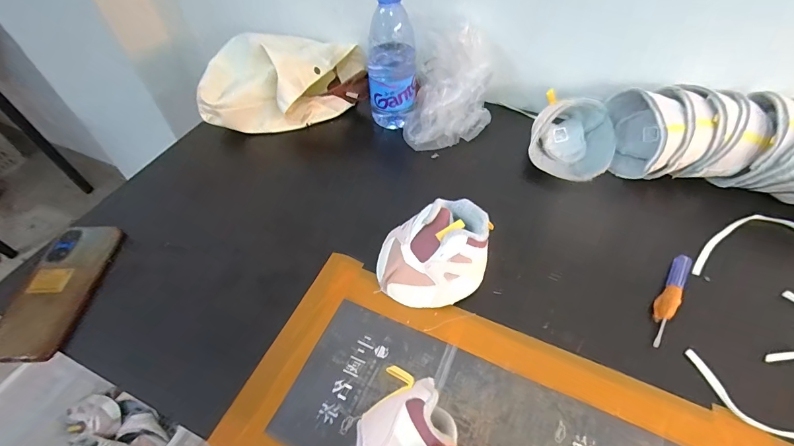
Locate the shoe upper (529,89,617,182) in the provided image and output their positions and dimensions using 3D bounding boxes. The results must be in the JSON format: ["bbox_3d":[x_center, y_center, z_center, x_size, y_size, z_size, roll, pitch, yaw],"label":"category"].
[{"bbox_3d":[0.248,-0.118,0.529,0.109,0.074,0.128,22,54,19],"label":"shoe upper"}]

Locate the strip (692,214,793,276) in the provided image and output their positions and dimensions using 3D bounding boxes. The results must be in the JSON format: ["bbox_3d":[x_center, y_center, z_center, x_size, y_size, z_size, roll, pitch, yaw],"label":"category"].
[{"bbox_3d":[0.405,0.020,0.442,0.161,0.011,0.056,-13,51,-6],"label":"strip"}]

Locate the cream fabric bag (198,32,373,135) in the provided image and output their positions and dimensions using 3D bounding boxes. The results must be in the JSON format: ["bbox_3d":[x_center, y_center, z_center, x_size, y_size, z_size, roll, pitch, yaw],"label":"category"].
[{"bbox_3d":[-0.179,-0.240,0.606,0.247,0.096,0.167,-9,50,-6],"label":"cream fabric bag"}]

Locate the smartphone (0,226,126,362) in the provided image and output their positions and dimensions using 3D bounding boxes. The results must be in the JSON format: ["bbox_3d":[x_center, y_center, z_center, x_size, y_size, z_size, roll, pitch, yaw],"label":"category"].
[{"bbox_3d":[-0.380,0.071,0.420,0.073,0.016,0.163,6,51,-9],"label":"smartphone"}]

